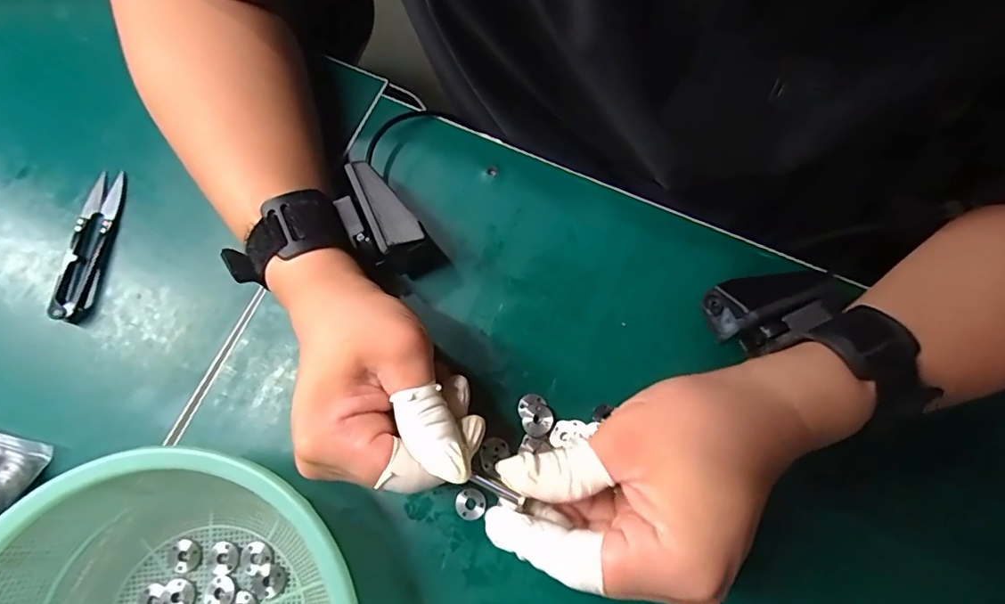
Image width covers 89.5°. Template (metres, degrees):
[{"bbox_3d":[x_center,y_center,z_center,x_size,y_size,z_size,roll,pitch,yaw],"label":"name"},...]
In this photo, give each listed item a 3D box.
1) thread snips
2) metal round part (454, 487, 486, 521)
[{"bbox_3d":[-0.271,-0.038,0.331,0.023,0.011,0.102,3,74,2],"label":"thread snips"},{"bbox_3d":[-0.018,0.116,0.291,0.018,0.007,0.017,0,74,1],"label":"metal round part"}]

